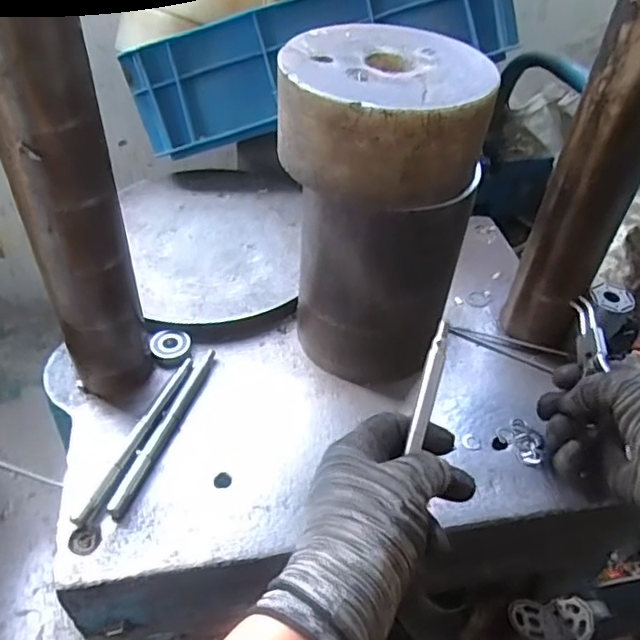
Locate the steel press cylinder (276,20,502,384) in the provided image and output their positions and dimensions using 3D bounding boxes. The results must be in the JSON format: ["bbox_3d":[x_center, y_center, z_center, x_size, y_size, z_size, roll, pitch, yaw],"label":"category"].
[{"bbox_3d":[0.043,-0.083,0.483,0.143,0.245,0.137,11,44,7],"label":"steel press cylinder"}]

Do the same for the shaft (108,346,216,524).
[{"bbox_3d":[-0.122,0.083,0.481,0.014,0.013,0.165,14,45,10],"label":"shaft"}]

